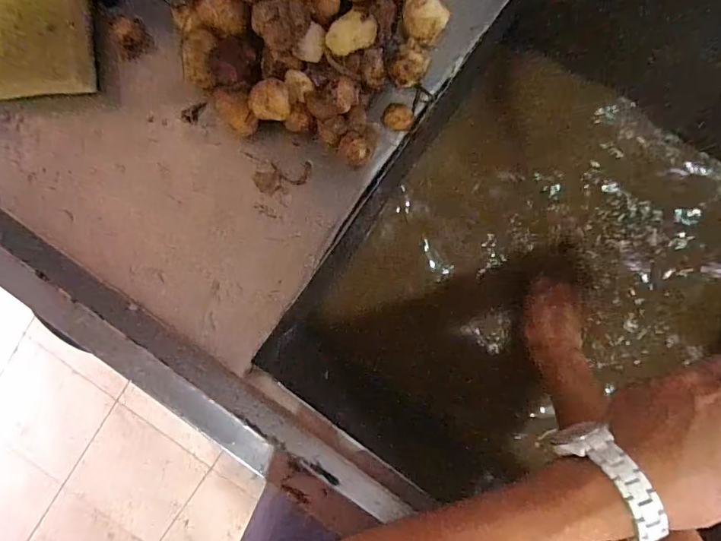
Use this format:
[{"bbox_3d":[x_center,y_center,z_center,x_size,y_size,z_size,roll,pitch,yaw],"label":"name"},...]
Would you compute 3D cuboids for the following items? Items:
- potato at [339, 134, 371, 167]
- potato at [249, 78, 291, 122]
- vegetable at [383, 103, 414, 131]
[{"bbox_3d":[-0.004,-0.074,0.286,0.020,0.022,0.017,19,97,3],"label":"potato"},{"bbox_3d":[-0.054,-0.099,0.263,0.023,0.013,0.020,3,96,5],"label":"potato"},{"bbox_3d":[0.024,-0.096,0.287,0.019,0.014,0.016,15,97,4],"label":"vegetable"}]

